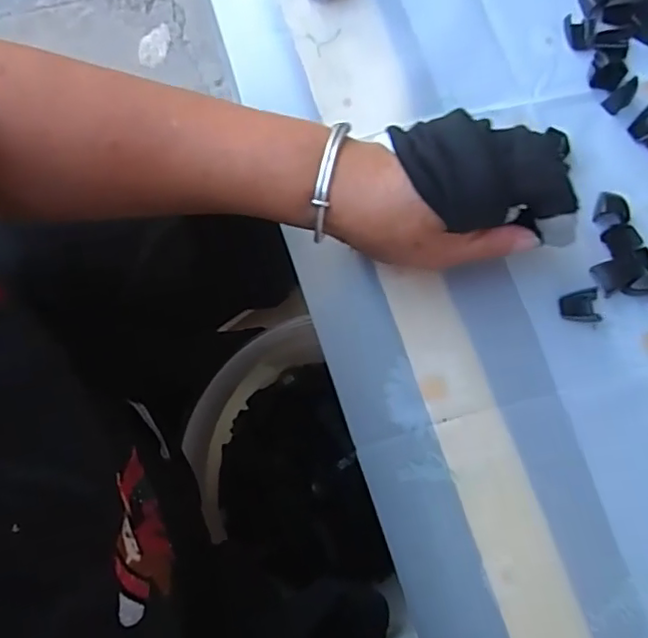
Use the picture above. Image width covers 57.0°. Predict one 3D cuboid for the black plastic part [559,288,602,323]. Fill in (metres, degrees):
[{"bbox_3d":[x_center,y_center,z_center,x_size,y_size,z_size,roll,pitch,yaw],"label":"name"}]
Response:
[{"bbox_3d":[0.146,-0.007,0.341,0.022,0.004,0.018,-6,73,-3],"label":"black plastic part"}]

